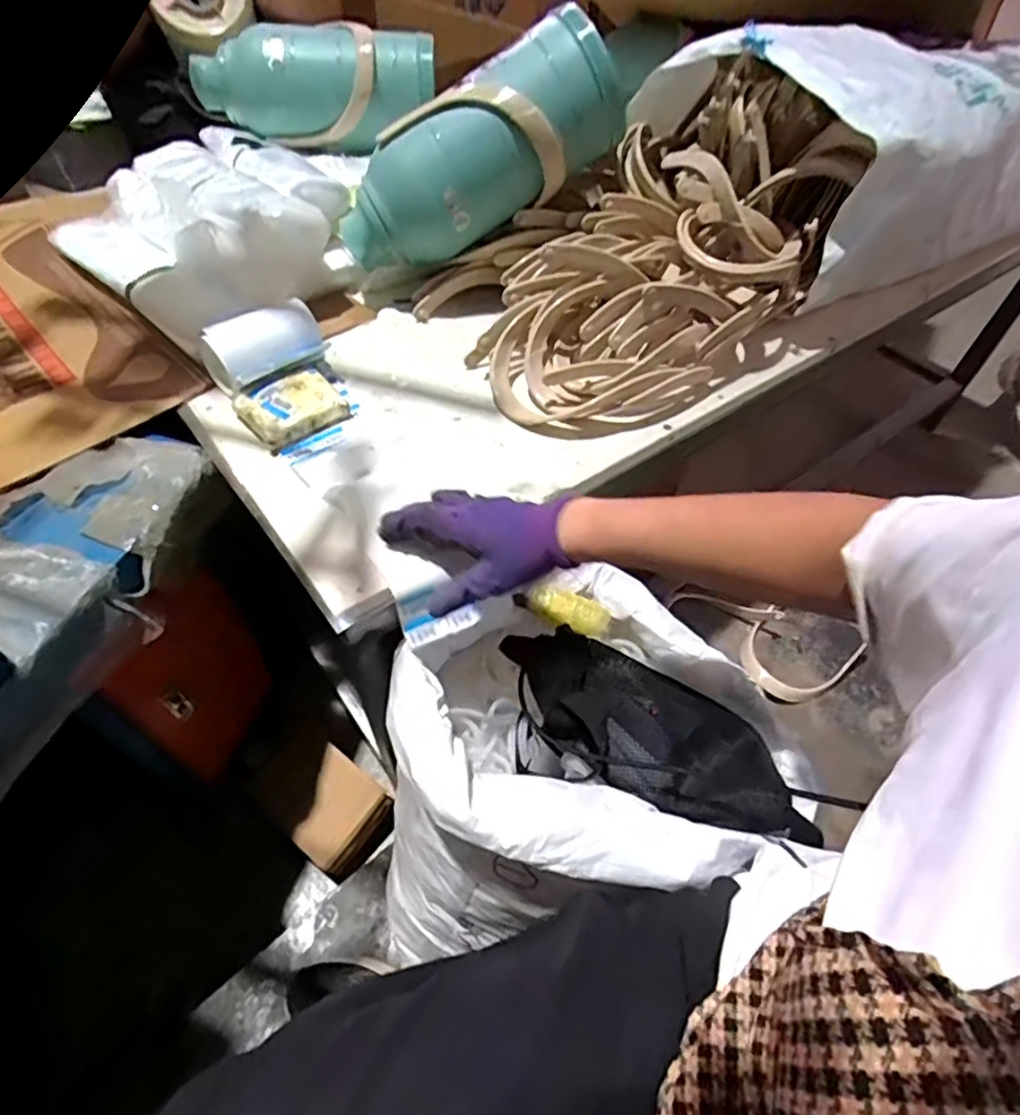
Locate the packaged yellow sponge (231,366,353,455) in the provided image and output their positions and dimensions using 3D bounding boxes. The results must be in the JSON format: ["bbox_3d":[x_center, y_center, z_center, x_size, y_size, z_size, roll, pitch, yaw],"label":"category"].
[{"bbox_3d":[-0.235,-0.164,0.663,0.101,0.033,0.082,-33,61,-25],"label":"packaged yellow sponge"}]

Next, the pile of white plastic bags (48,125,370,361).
[{"bbox_3d":[-0.378,-0.466,0.828,0.373,0.128,0.371,35,59,22],"label":"pile of white plastic bags"}]

